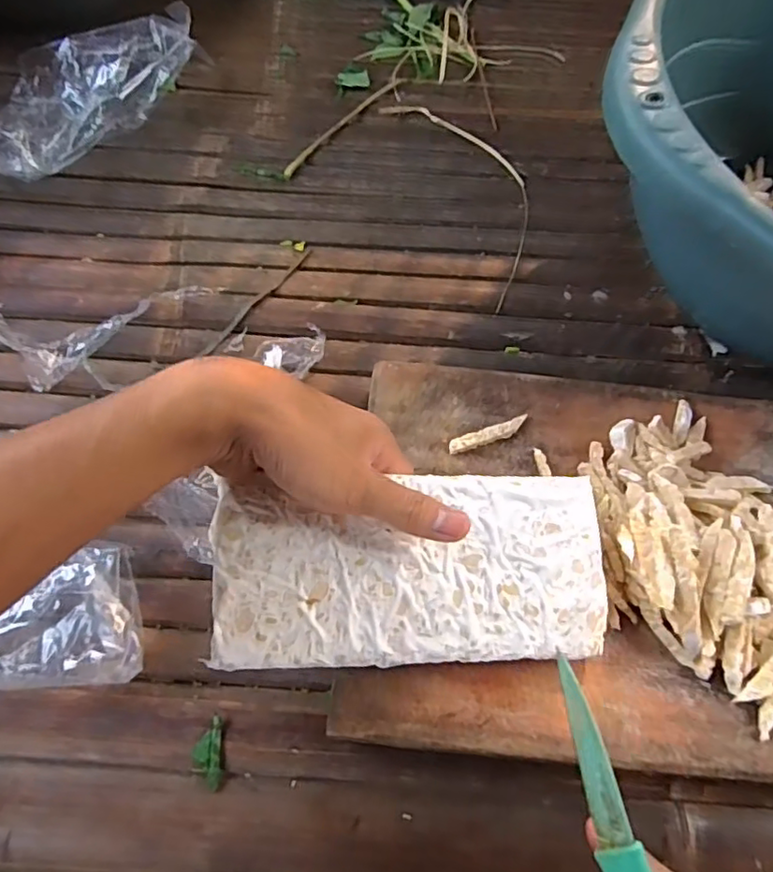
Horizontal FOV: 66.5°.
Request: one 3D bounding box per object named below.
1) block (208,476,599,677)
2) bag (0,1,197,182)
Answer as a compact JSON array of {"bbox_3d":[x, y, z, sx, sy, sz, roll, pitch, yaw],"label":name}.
[{"bbox_3d":[0.016,0.066,0.292,0.194,0.018,0.087,-1,66,-11],"label":"block"},{"bbox_3d":[-0.257,-0.294,0.501,0.080,0.059,0.197,32,70,12],"label":"bag"}]

